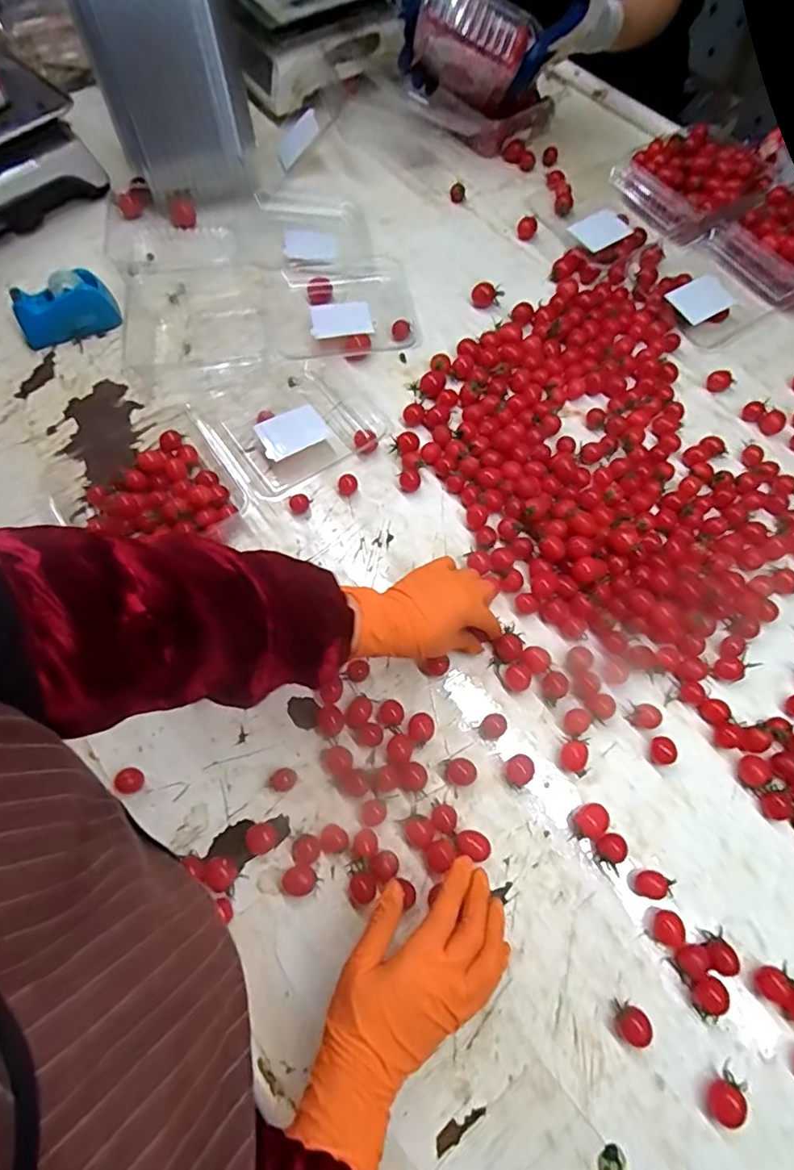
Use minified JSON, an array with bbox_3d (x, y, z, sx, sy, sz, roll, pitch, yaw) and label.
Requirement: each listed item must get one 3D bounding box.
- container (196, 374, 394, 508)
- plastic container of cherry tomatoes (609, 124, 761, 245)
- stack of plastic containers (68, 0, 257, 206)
[{"bbox_3d":[-0.119,-0.191,0.641,0.175,0.046,0.187,-31,70,-13],"label":"container"},{"bbox_3d":[0.415,-0.579,0.786,0.149,0.065,0.157,-39,73,-16],"label":"plastic container of cherry tomatoes"},{"bbox_3d":[-0.293,-0.658,0.708,0.166,0.256,0.171,-17,69,-9],"label":"stack of plastic containers"}]

